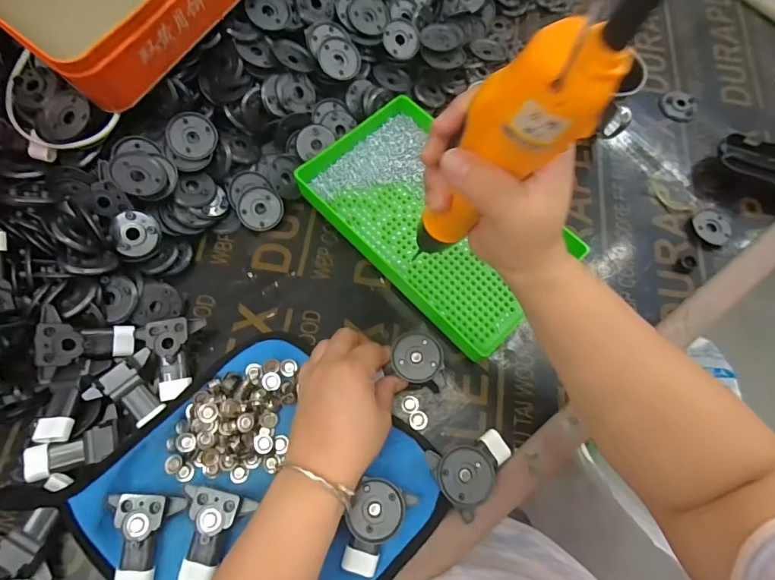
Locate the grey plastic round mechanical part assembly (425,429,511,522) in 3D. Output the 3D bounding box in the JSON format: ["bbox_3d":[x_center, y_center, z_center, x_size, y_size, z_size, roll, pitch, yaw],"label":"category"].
[{"bbox_3d":[0.066,0.136,0.351,0.065,0.028,0.053,-40,77,-15],"label":"grey plastic round mechanical part assembly"}]

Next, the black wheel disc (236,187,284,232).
[{"bbox_3d":[-0.124,-0.079,0.431,0.043,0.004,0.042,0,88,-12],"label":"black wheel disc"}]

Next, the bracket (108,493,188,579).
[{"bbox_3d":[-0.182,0.183,0.321,0.052,0.024,0.065,8,70,0],"label":"bracket"}]

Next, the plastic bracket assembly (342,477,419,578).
[{"bbox_3d":[-0.011,0.175,0.327,0.040,0.019,0.065,27,71,7],"label":"plastic bracket assembly"}]

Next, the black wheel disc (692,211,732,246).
[{"bbox_3d":[0.336,-0.065,0.455,0.038,0.004,0.038,1,70,-3],"label":"black wheel disc"}]

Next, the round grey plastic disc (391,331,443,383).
[{"bbox_3d":[0.025,0.055,0.370,0.040,0.005,0.043,-6,70,-5],"label":"round grey plastic disc"}]

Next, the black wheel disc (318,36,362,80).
[{"bbox_3d":[-0.048,-0.233,0.445,0.043,0.004,0.040,1,88,-19],"label":"black wheel disc"}]

